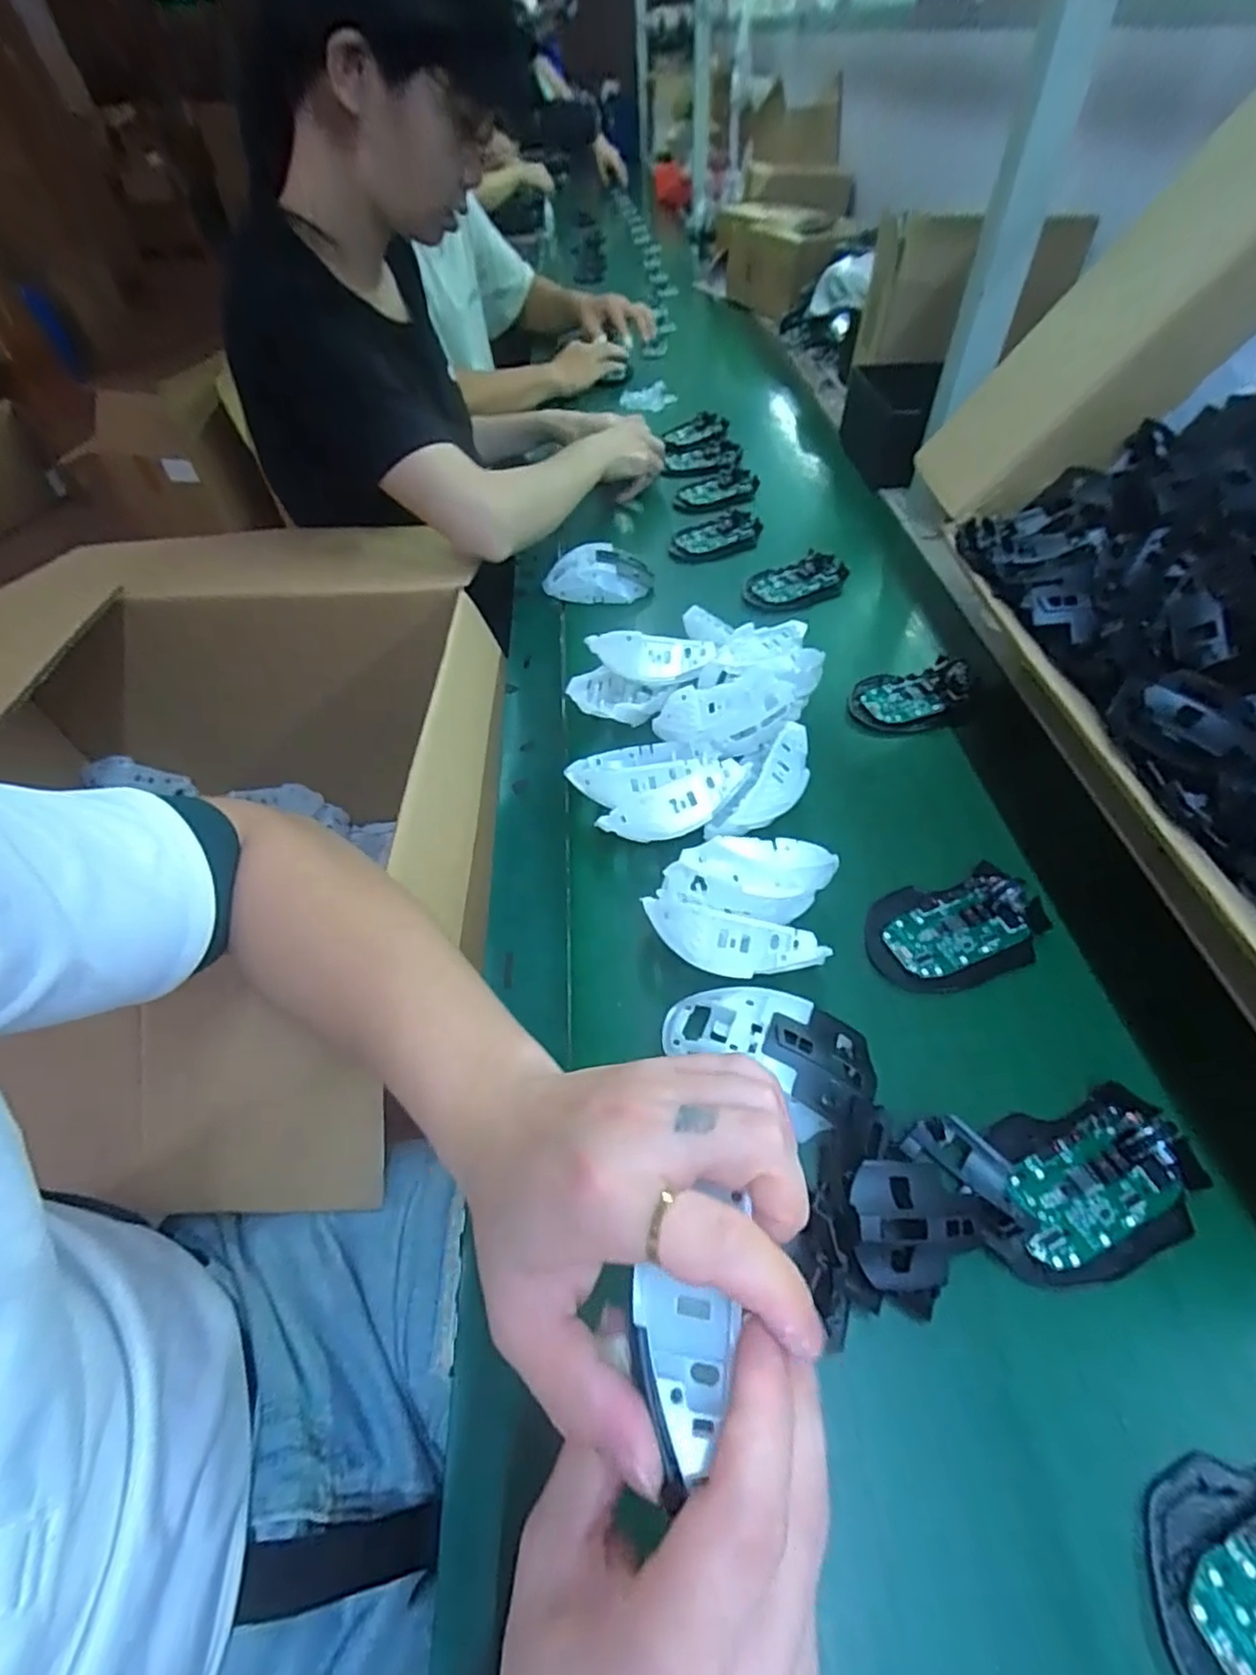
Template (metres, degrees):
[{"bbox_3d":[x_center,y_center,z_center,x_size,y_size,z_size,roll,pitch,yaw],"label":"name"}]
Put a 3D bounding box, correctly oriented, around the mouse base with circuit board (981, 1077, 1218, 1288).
[{"bbox_3d":[0.227,0.170,0.327,0.120,0.026,0.074,-13,51,-7],"label":"mouse base with circuit board"}]

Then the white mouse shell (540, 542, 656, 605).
[{"bbox_3d":[-0.032,-0.281,0.706,0.114,0.034,0.069,-3,51,1],"label":"white mouse shell"}]

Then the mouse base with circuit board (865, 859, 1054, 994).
[{"bbox_3d":[0.211,0.056,0.424,0.113,0.024,0.070,-13,51,-7],"label":"mouse base with circuit board"}]

